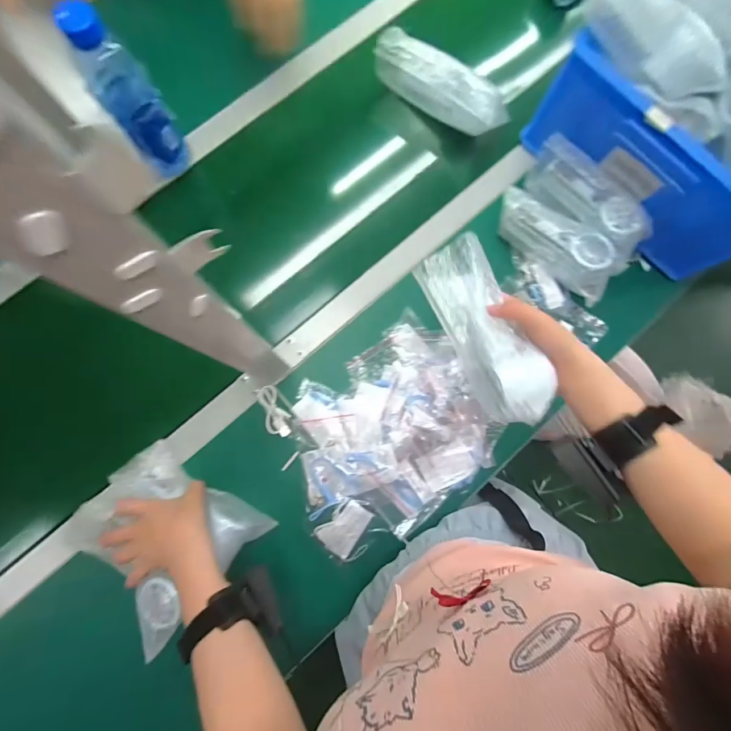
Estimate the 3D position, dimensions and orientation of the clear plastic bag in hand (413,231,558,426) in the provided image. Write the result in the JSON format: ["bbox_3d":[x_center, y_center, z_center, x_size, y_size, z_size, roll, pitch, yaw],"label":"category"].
[{"bbox_3d":[0.121,-0.037,0.381,0.071,0.031,0.191,-22,76,-4],"label":"clear plastic bag in hand"}]

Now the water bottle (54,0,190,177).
[{"bbox_3d":[-0.296,-0.335,0.478,0.069,0.198,0.079,-33,88,-5],"label":"water bottle"}]

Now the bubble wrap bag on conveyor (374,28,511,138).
[{"bbox_3d":[0.109,-0.415,0.564,0.215,0.055,0.053,34,85,0],"label":"bubble wrap bag on conveyor"}]

